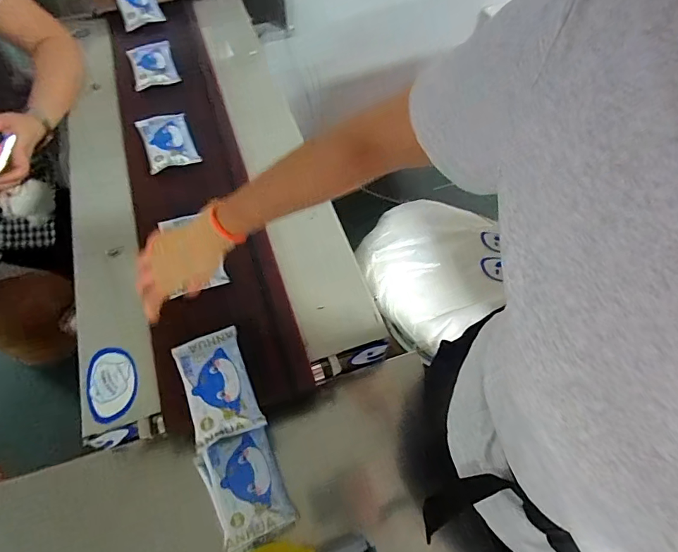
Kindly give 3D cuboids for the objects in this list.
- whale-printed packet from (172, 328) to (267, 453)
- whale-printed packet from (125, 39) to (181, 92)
[{"bbox_3d":[-0.160,0.140,0.549,0.084,0.020,0.143,-19,63,-15],"label":"whale-printed packet"},{"bbox_3d":[-0.406,-0.461,0.926,0.092,0.022,0.152,-20,58,-13],"label":"whale-printed packet"}]

